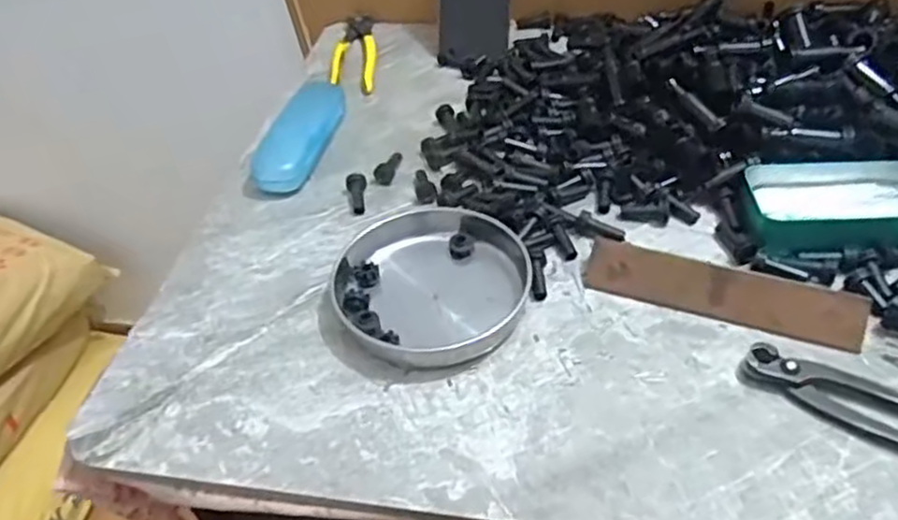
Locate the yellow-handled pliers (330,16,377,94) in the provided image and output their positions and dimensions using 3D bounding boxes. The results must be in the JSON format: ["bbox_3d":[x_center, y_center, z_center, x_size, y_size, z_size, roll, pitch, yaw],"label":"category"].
[{"bbox_3d":[-0.103,-0.231,0.794,0.044,0.014,0.162,-5,43,1],"label":"yellow-handled pliers"}]

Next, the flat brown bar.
[{"bbox_3d":[0.183,0.021,0.492,0.179,0.037,0.010,15,6,20],"label":"flat brown bar"}]

